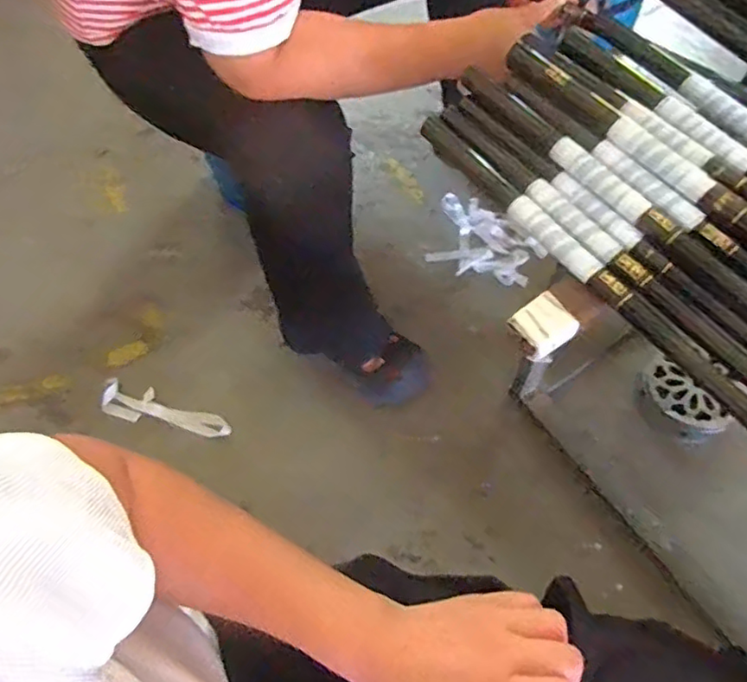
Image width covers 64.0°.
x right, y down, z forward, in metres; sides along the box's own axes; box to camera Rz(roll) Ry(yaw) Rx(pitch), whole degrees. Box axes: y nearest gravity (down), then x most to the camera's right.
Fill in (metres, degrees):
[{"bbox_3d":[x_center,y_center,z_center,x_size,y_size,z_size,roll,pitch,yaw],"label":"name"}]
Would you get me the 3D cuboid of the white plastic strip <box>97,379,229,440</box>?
[{"bbox_3d":[-0.343,0.117,0.988,0.230,0.022,0.061,14,65,10],"label":"white plastic strip"}]

